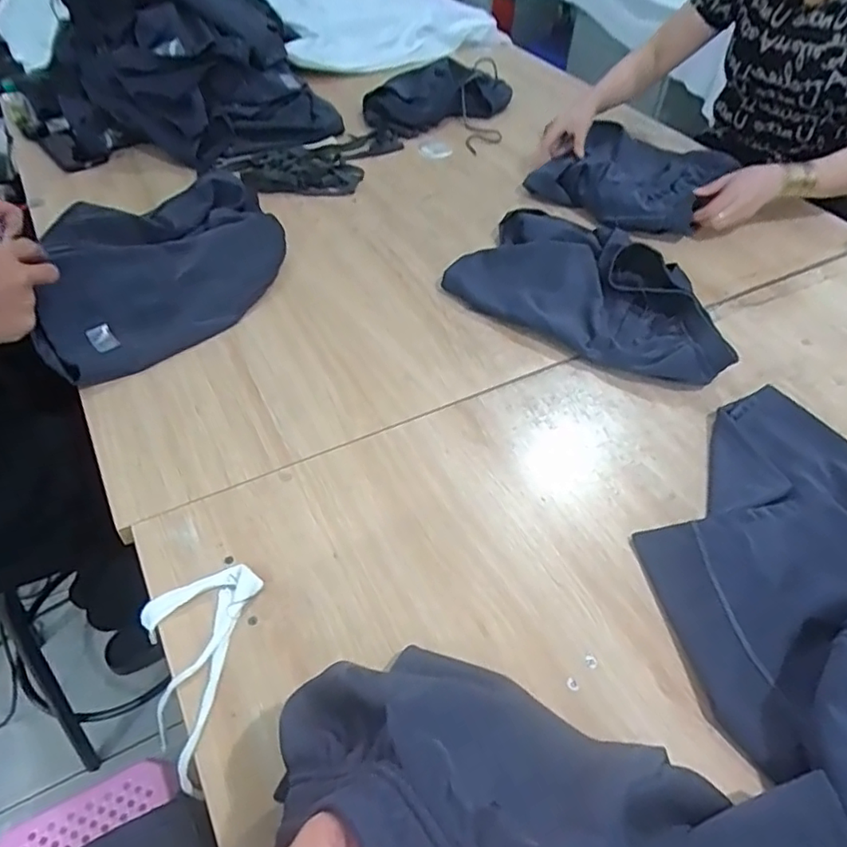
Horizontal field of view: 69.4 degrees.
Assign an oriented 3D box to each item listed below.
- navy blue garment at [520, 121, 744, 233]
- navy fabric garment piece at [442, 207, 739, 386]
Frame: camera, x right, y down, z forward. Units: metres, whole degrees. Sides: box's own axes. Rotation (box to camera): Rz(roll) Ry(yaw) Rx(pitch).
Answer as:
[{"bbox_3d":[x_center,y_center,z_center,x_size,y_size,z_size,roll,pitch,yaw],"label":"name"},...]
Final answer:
[{"bbox_3d":[0.353,-0.429,1.044,0.263,0.048,0.314,32,54,24],"label":"navy blue garment"},{"bbox_3d":[0.243,-0.189,0.846,0.373,0.044,0.246,29,53,22],"label":"navy fabric garment piece"}]

